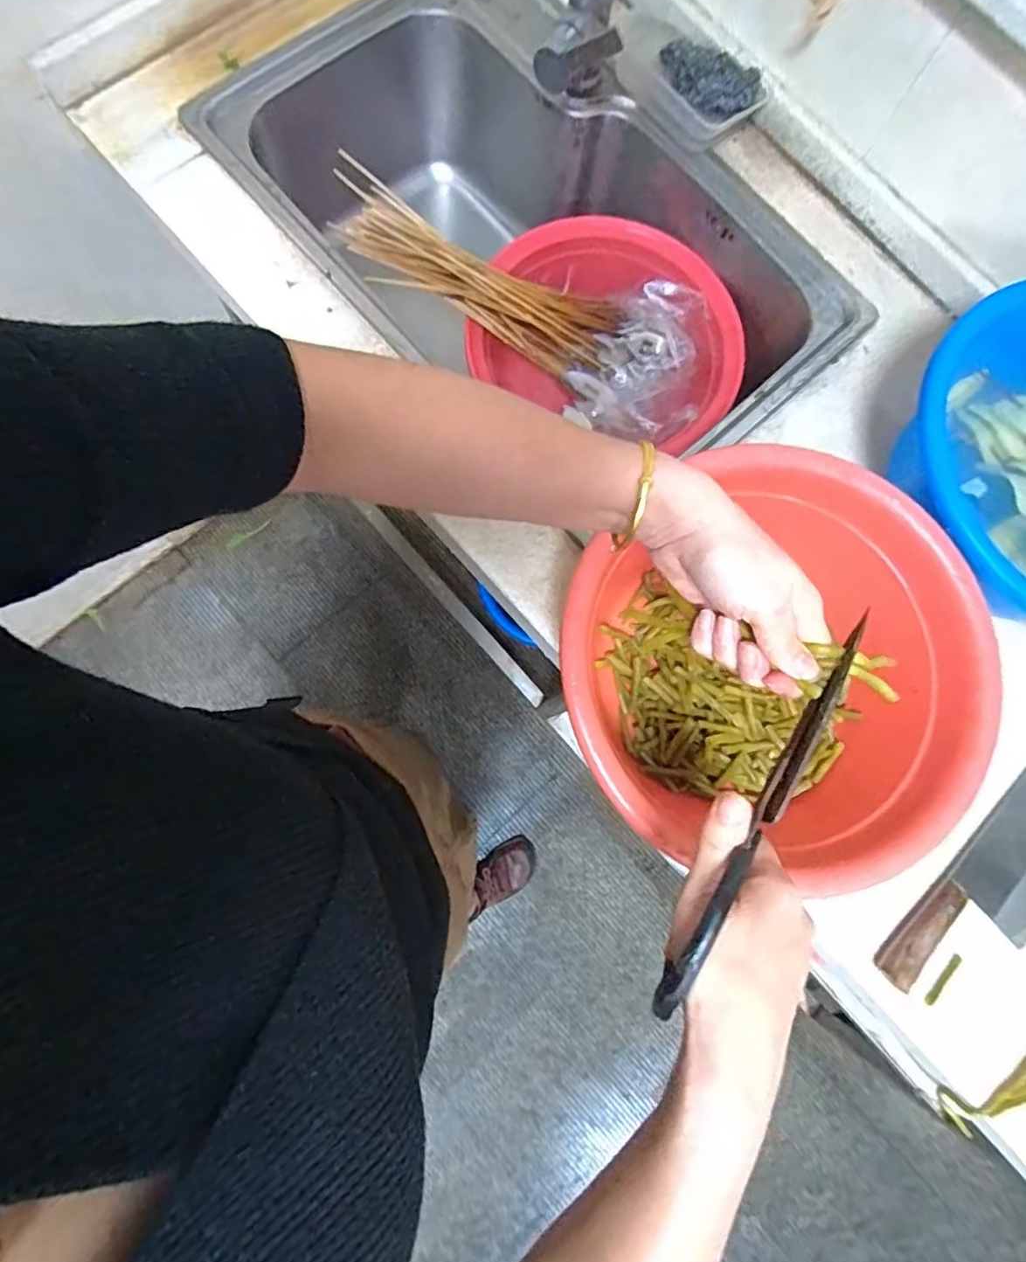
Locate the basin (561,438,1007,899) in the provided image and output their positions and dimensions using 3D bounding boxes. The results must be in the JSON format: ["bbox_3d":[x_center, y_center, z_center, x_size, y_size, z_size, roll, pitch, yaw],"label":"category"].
[{"bbox_3d":[0.196,0.025,0.506,0.311,0.151,0.303,1,79,-4],"label":"basin"}]

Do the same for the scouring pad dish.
[{"bbox_3d":[0.183,-0.600,0.659,0.180,0.045,0.085,39,79,4],"label":"scouring pad dish"}]

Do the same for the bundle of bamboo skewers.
[{"bbox_3d":[-0.041,-0.392,0.683,0.331,0.048,0.104,21,79,-18],"label":"bundle of bamboo skewers"}]

